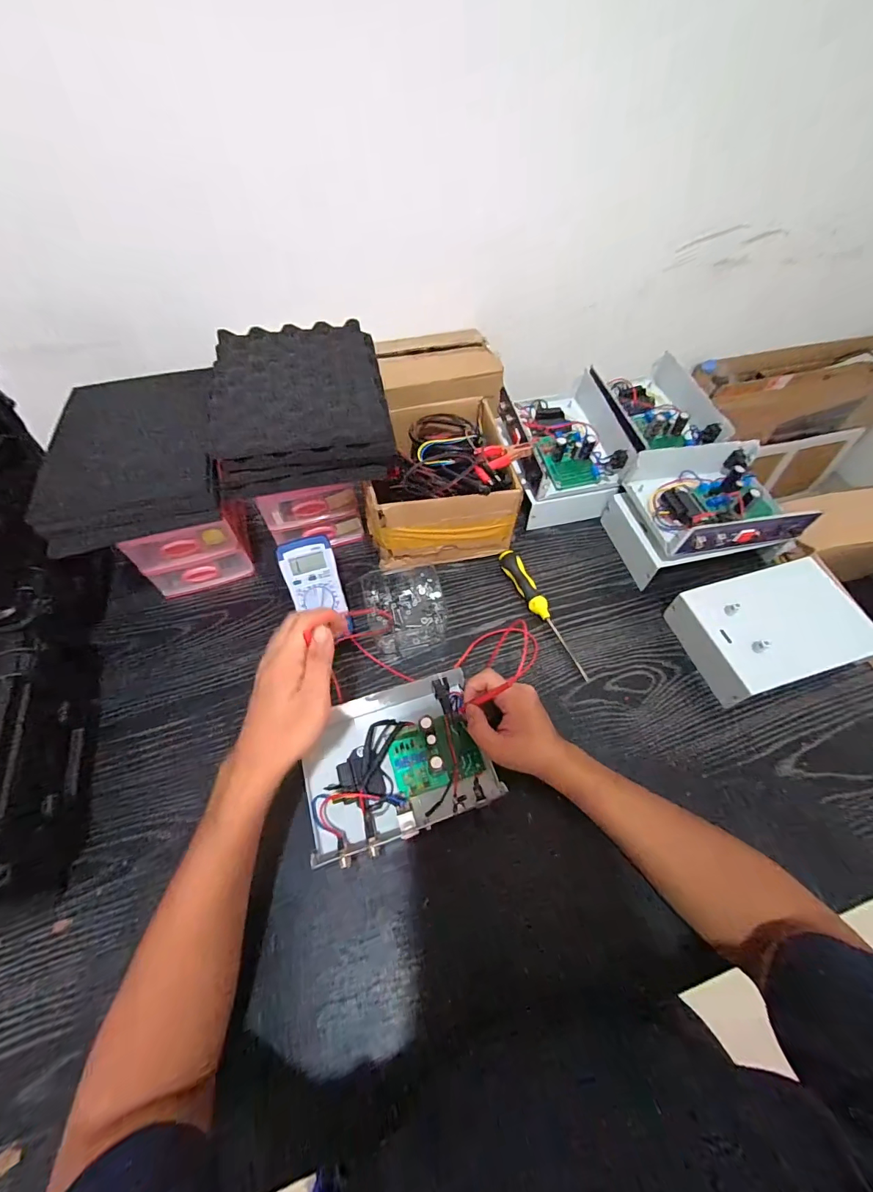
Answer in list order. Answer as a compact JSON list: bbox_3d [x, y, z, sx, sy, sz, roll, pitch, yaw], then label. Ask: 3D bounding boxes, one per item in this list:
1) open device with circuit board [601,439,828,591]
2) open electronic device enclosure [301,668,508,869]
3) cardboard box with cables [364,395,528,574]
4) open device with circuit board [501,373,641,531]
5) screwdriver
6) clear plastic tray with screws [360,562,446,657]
[{"bbox_3d":[0.379,-0.115,0.621,0.203,0.112,0.157,-12,58,-7],"label":"open device with circuit board"},{"bbox_3d":[-0.048,0.181,0.486,0.201,0.059,0.163,-17,58,-13],"label":"open electronic device enclosure"},{"bbox_3d":[0.000,-0.168,0.638,0.190,0.151,0.202,-8,58,-4],"label":"cardboard box with cables"},{"bbox_3d":[0.193,-0.237,0.689,0.157,0.115,0.213,-9,58,-5],"label":"open device with circuit board"},{"bbox_3d":[0.145,0.019,0.590,0.026,0.026,0.208,-20,60,-12],"label":"screwdriver"},{"bbox_3d":[-0.042,0.016,0.600,0.107,0.019,0.130,-13,58,-8],"label":"clear plastic tray with screws"}]

